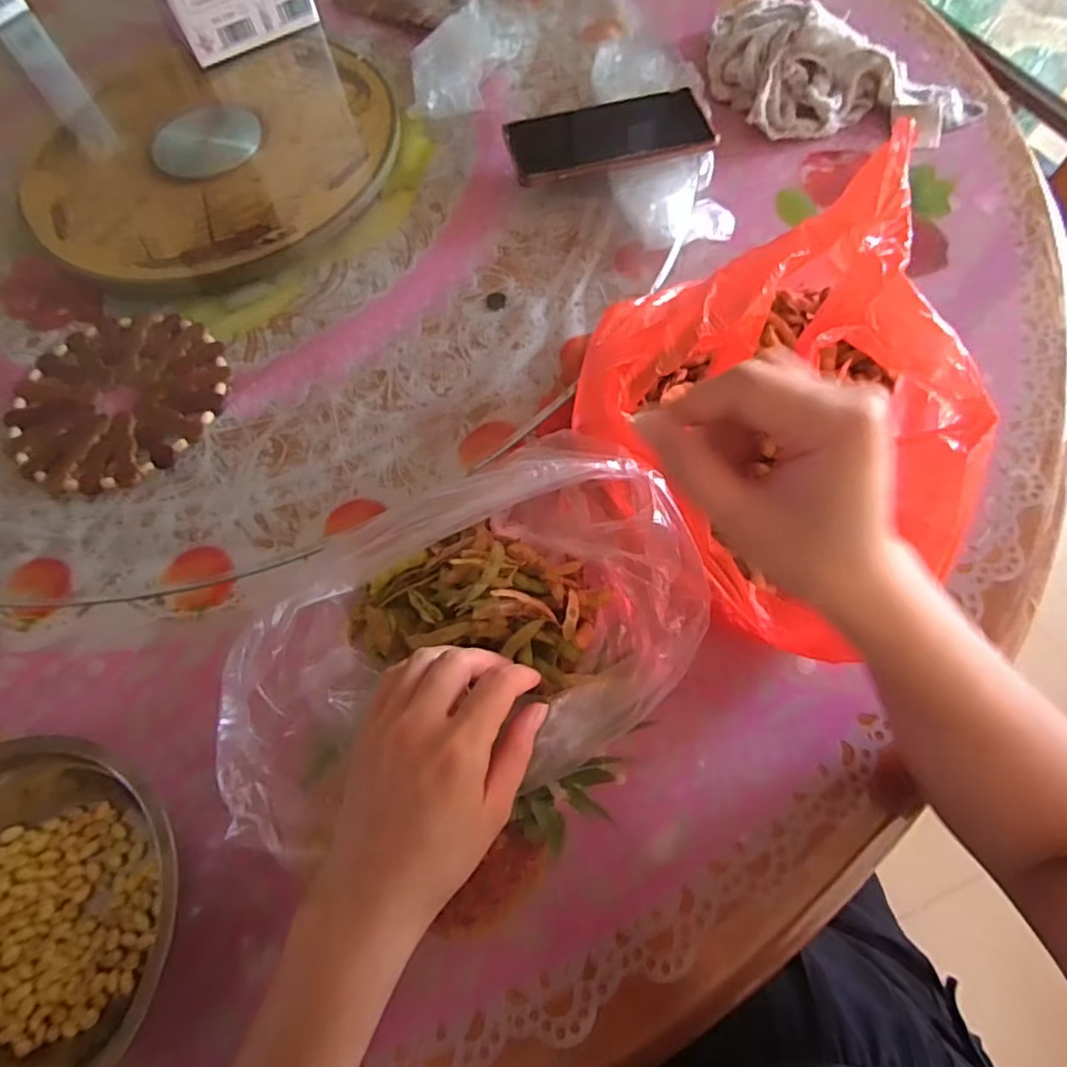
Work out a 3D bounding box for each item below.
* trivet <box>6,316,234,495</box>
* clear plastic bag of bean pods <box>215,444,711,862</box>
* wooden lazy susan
[{"bbox_3d":[-0.305,-0.100,0.443,0.150,0.012,0.153,-1,67,3],"label":"trivet"},{"bbox_3d":[-0.035,0.061,0.313,0.243,0.098,0.144,-29,68,-9],"label":"clear plastic bag of bean pods"},{"bbox_3d":[-0.281,-0.341,0.536,0.314,0.025,0.300,-1,67,3],"label":"wooden lazy susan"}]

